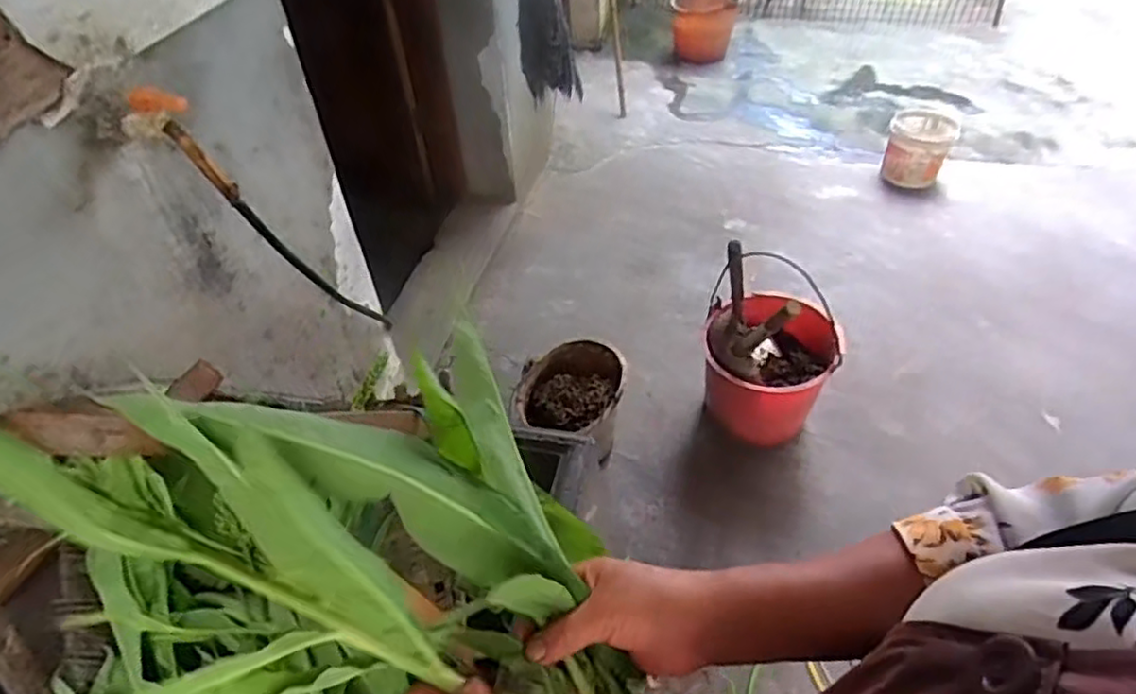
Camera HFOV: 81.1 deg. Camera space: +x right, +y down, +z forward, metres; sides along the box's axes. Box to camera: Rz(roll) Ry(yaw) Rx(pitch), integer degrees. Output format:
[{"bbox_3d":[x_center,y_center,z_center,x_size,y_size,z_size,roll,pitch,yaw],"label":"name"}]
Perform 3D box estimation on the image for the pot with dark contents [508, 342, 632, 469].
[{"bbox_3d":[0.009,0.134,1.587,0.238,0.193,0.279,6,46,9],"label":"pot with dark contents"}]

